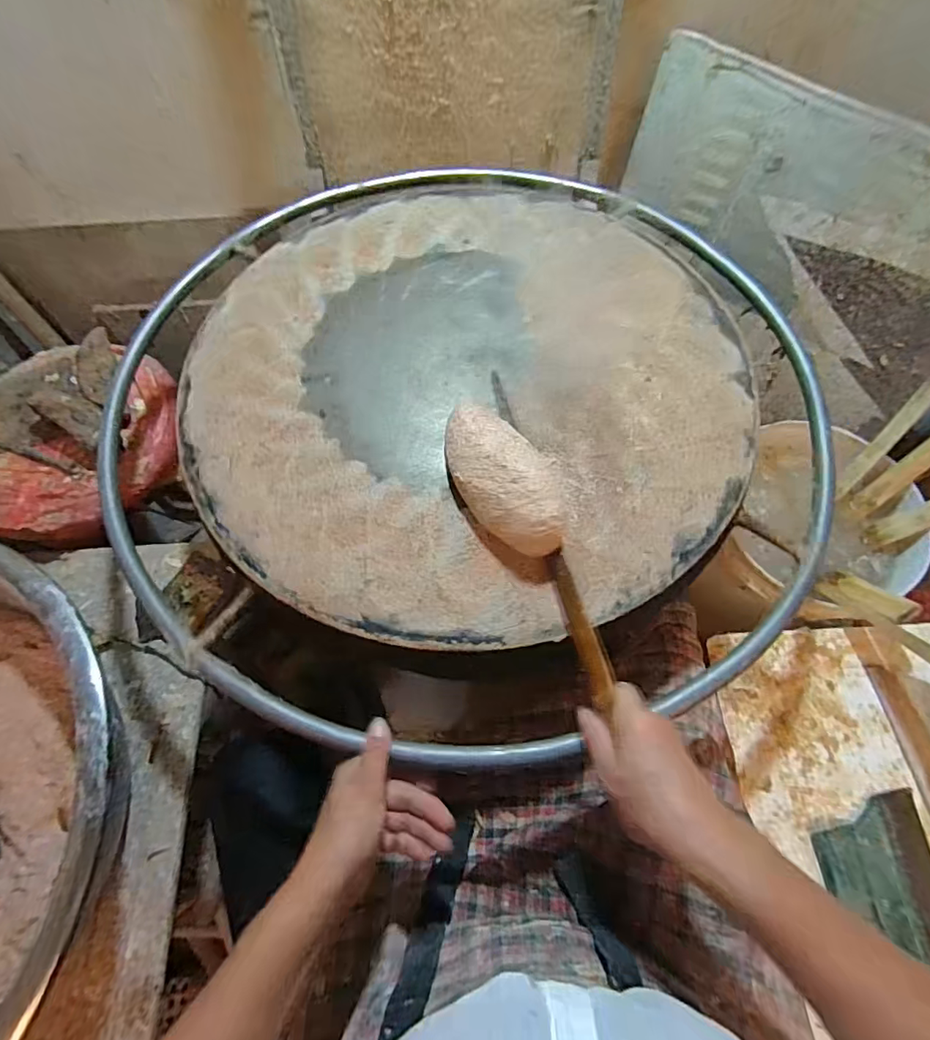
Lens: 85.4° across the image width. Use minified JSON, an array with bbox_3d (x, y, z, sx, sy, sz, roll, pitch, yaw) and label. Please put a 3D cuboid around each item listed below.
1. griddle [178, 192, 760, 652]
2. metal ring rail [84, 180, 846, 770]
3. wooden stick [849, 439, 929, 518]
[{"bbox_3d":[-0.001,-0.169,0.573,0.603,0.015,0.600,0,65,1],"label":"griddle"},{"bbox_3d":[-0.010,-0.172,0.606,0.845,0.047,0.840,0,65,1],"label":"metal ring rail"},{"bbox_3d":[0.613,-0.066,0.704,0.030,0.014,0.154,50,119,21],"label":"wooden stick"}]

